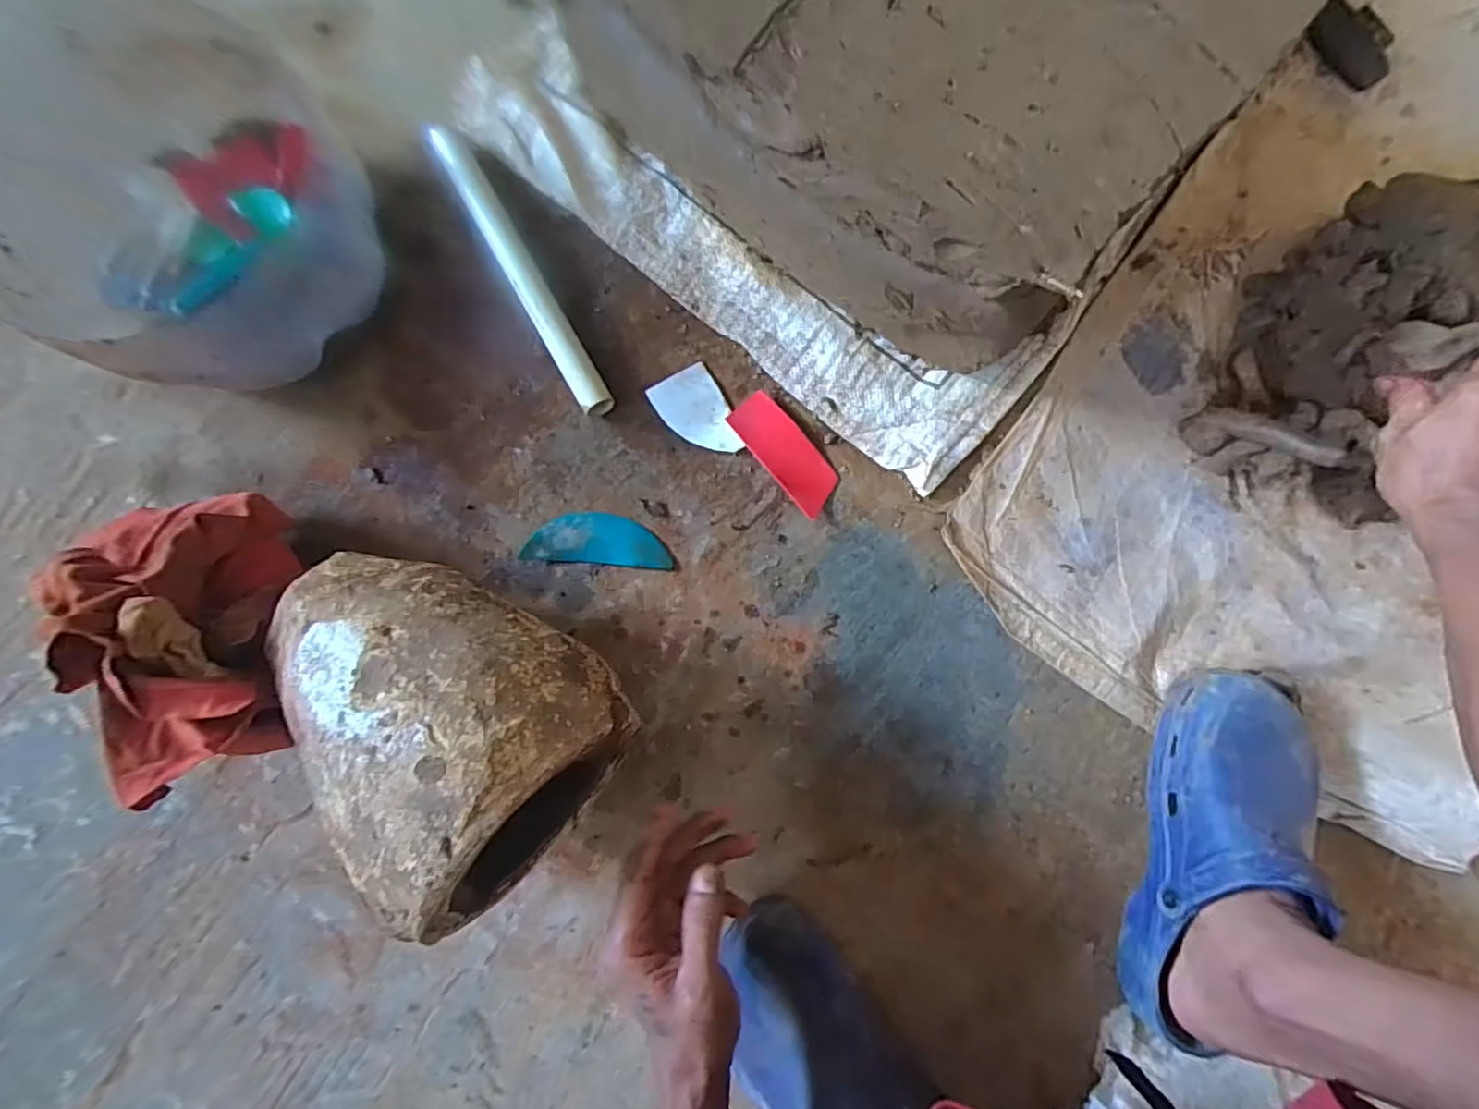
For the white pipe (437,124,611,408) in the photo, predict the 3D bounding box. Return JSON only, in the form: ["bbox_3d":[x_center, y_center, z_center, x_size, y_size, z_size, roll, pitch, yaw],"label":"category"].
[{"bbox_3d":[-0.179,-0.229,0.513,0.026,0.018,0.263,-31,87,-1],"label":"white pipe"}]

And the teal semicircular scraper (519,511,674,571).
[{"bbox_3d":[-0.116,-0.013,0.517,0.118,0.005,0.042,4,84,0],"label":"teal semicircular scraper"}]

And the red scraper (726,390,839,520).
[{"bbox_3d":[0.039,-0.084,0.521,0.044,0.004,0.107,-41,87,-2],"label":"red scraper"}]

